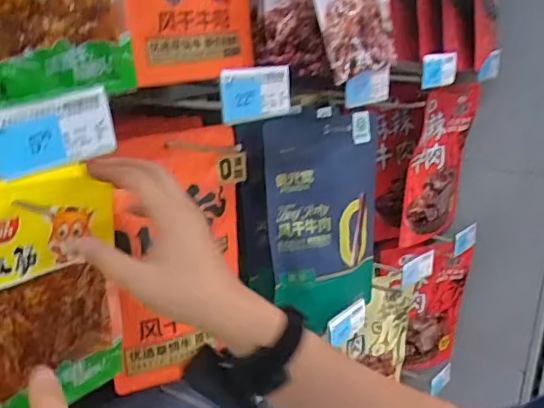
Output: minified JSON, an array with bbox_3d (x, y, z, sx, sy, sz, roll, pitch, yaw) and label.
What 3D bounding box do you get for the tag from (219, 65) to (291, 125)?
[{"bbox_3d":[-0.012,-0.099,0.509,0.007,0.045,0.085,20,28,41],"label":"tag"}]

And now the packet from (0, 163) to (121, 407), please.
[{"bbox_3d":[-0.191,0.077,0.457,0.149,0.207,0.026,-20,26,-41],"label":"packet"}]

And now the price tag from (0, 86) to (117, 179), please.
[{"bbox_3d":[-0.135,-0.044,0.357,0.011,0.043,0.080,10,26,43],"label":"price tag"}]

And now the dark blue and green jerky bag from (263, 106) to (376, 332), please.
[{"bbox_3d":[0.069,0.021,0.736,0.172,0.273,0.025,-7,12,-30],"label":"dark blue and green jerky bag"}]

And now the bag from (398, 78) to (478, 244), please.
[{"bbox_3d":[0.306,-0.075,1.050,0.038,0.275,0.190,17,26,35],"label":"bag"}]

